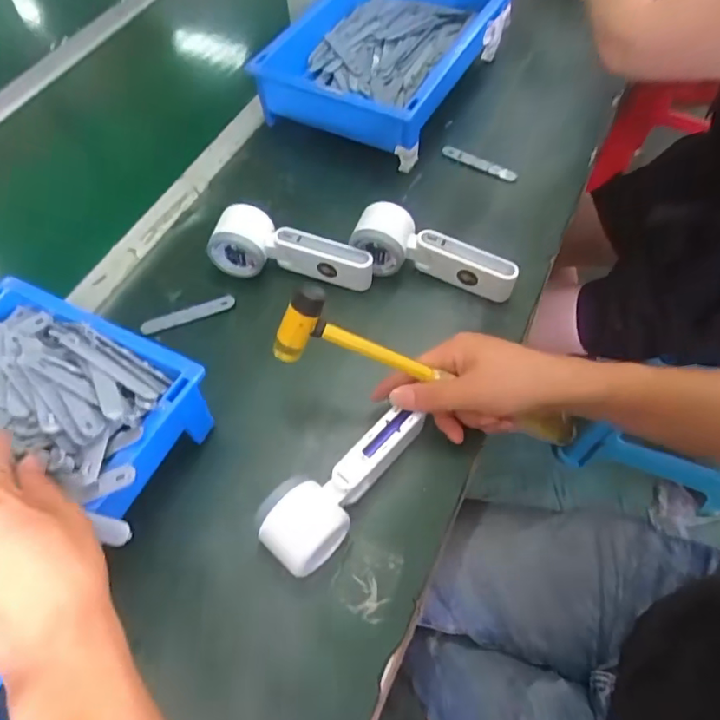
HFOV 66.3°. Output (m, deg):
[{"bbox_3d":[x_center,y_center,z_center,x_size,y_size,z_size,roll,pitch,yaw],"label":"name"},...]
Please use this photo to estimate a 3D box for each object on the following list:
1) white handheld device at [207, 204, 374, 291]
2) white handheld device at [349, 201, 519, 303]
[{"bbox_3d":[-0.069,-0.118,0.573,0.169,0.055,0.054,6,59,7],"label":"white handheld device"},{"bbox_3d":[0.075,-0.108,0.561,0.168,0.057,0.052,15,60,12],"label":"white handheld device"}]

